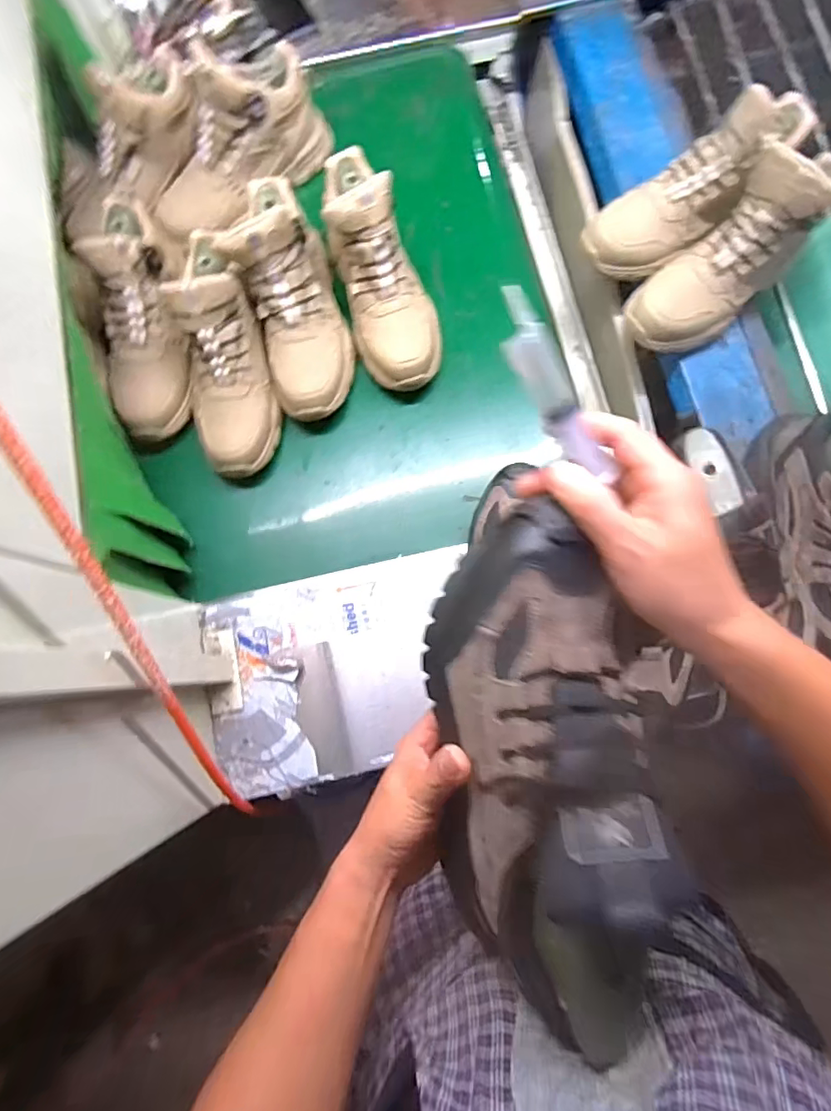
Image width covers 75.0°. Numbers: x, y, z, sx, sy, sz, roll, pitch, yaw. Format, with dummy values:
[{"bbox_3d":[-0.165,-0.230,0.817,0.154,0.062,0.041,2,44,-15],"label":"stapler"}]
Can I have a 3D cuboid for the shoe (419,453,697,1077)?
[{"bbox_3d":[0.071,0.107,0.300,0.110,0.120,0.283,-4,77,0],"label":"shoe"}]

